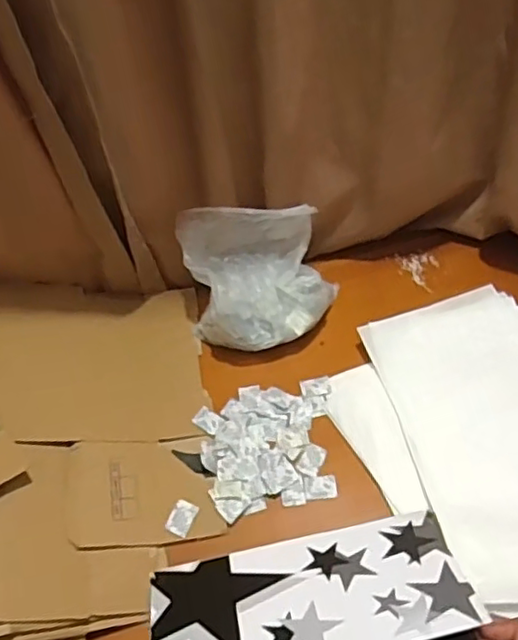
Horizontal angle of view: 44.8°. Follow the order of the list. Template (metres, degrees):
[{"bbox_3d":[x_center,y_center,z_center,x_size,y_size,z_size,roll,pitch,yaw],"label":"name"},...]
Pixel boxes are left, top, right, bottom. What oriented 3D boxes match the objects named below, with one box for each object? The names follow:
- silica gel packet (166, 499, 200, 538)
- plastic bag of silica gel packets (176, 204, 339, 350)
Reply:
[{"bbox_3d":[-0.093,0.239,0.759,0.028,0.005,0.040,16,55,18],"label":"silica gel packet"},{"bbox_3d":[0.003,-0.064,0.884,0.211,0.153,0.158,-10,53,-2],"label":"plastic bag of silica gel packets"}]

